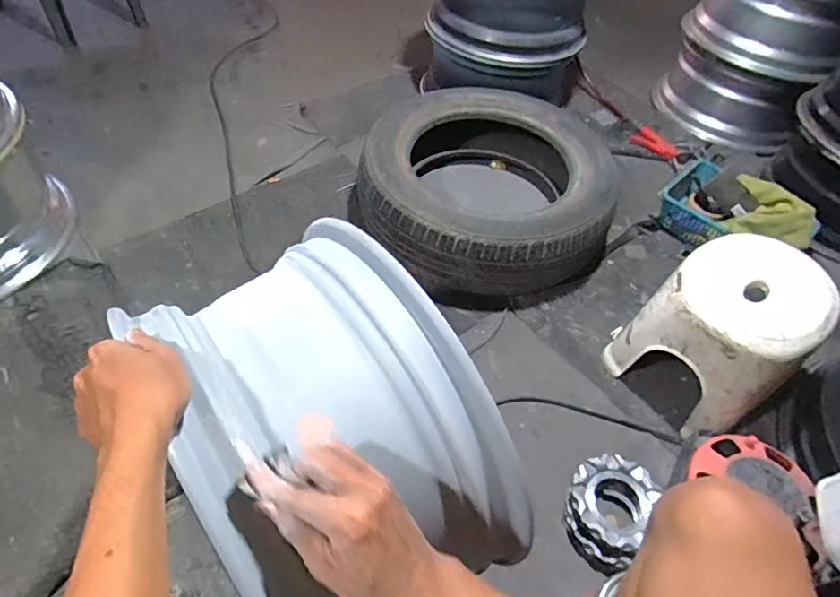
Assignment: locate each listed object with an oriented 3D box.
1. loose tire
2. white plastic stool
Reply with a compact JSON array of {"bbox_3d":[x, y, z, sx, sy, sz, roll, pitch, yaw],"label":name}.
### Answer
[{"bbox_3d":[0.132,-0.243,1.153,0.515,0.185,0.504,5,50,-1],"label":"loose tire"},{"bbox_3d":[0.505,0.057,0.908,0.250,0.236,0.225,-33,61,-28],"label":"white plastic stool"}]

